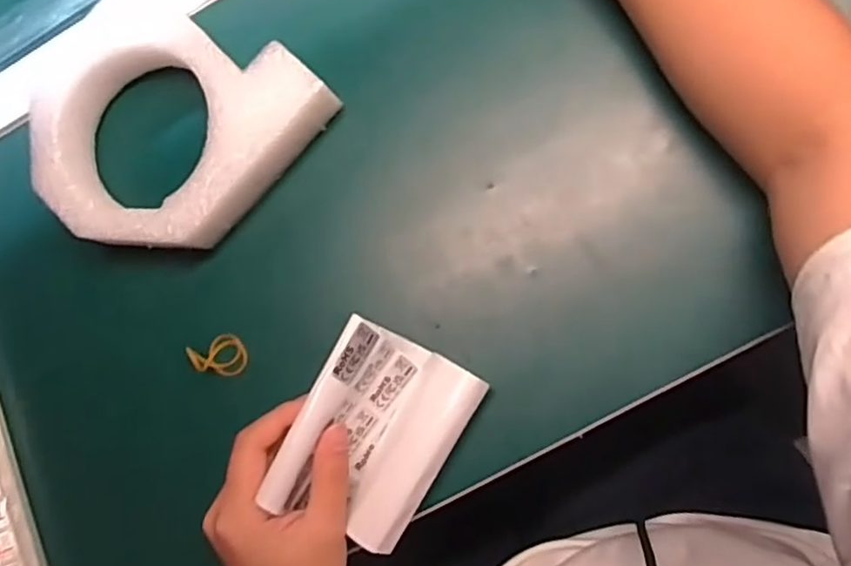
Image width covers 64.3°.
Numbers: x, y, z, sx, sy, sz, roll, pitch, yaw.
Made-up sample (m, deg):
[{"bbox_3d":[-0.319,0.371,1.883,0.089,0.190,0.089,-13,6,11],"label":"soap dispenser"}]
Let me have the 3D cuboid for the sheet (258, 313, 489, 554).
[{"bbox_3d":[-0.028,0.080,0.359,0.079,0.049,0.100,29,93,9],"label":"sheet"}]

